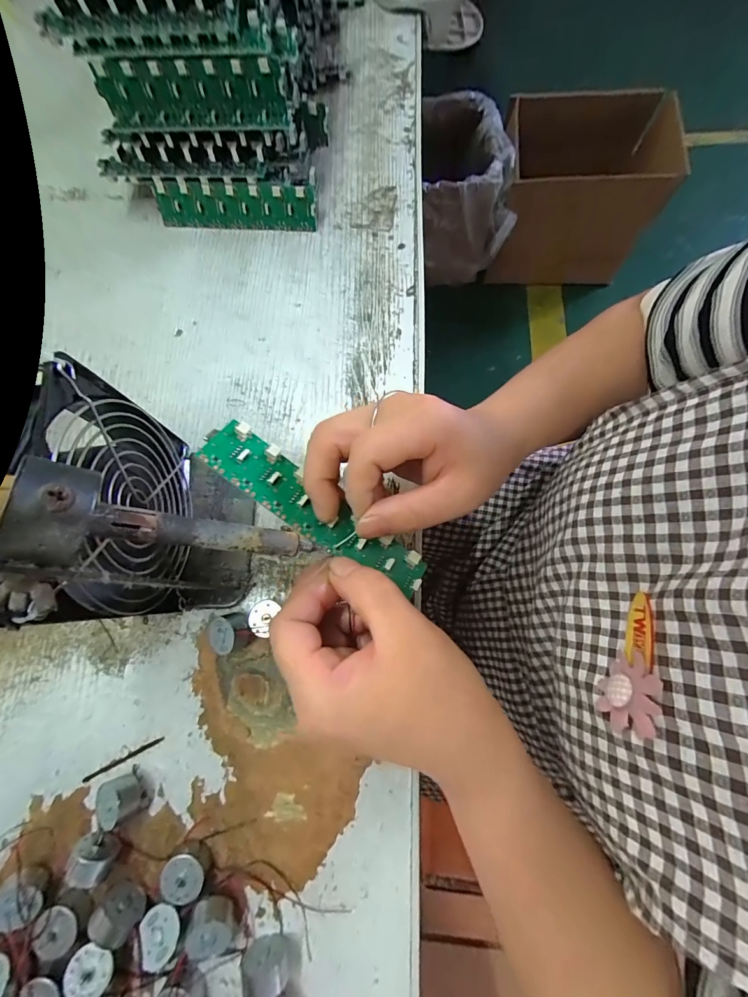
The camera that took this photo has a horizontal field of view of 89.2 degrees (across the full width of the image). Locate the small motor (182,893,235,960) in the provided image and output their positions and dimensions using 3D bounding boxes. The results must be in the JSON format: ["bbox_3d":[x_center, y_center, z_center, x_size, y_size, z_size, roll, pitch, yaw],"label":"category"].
[{"bbox_3d":[-0.089,0.234,0.206,0.023,0.015,0.026,14,77,5],"label":"small motor"}]

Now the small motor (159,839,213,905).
[{"bbox_3d":[-0.106,0.211,0.214,0.024,0.015,0.022,0,76,2],"label":"small motor"}]

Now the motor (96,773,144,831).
[{"bbox_3d":[-0.148,0.174,0.222,0.017,0.020,0.022,-36,78,-7],"label":"motor"}]

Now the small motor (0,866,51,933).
[{"bbox_3d":[-0.195,0.222,0.211,0.025,0.017,0.024,0,76,2],"label":"small motor"}]

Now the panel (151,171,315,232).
[{"bbox_3d":[-0.118,-0.250,0.323,0.137,0.034,0.004,3,47,3],"label":"panel"}]

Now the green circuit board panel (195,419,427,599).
[{"bbox_3d":[-0.030,0.007,0.206,0.135,0.008,0.030,35,79,-7],"label":"green circuit board panel"}]

